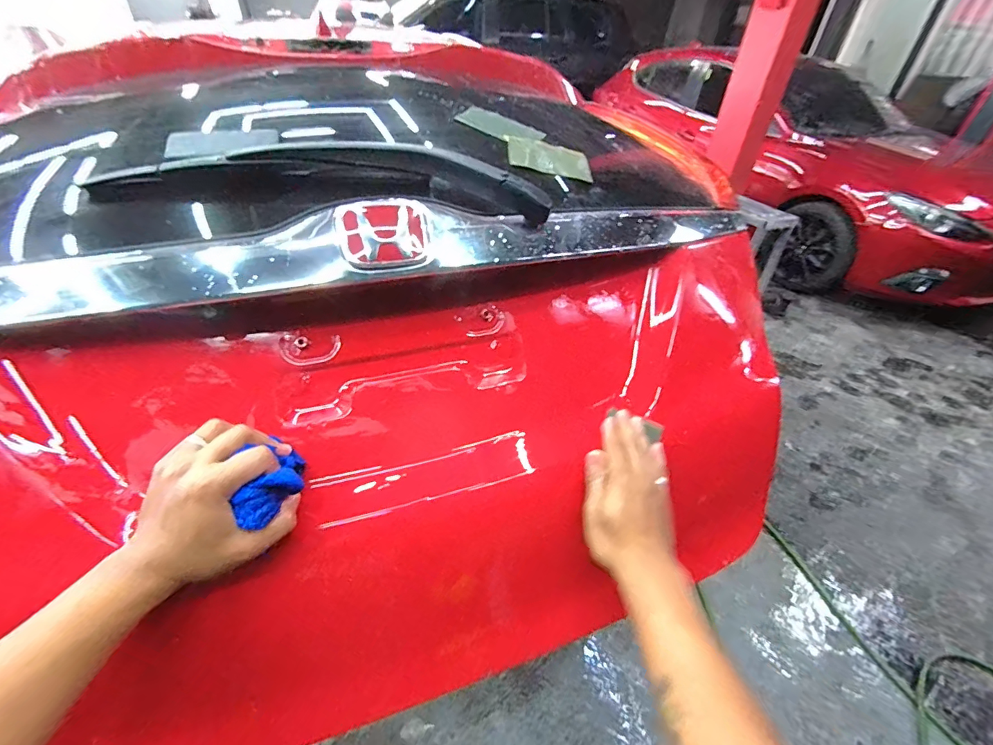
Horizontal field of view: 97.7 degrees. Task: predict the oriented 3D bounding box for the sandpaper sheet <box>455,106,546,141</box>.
[{"bbox_3d":[0.006,-0.345,0.612,0.114,0.006,0.071,24,53,-1],"label":"sandpaper sheet"}]

